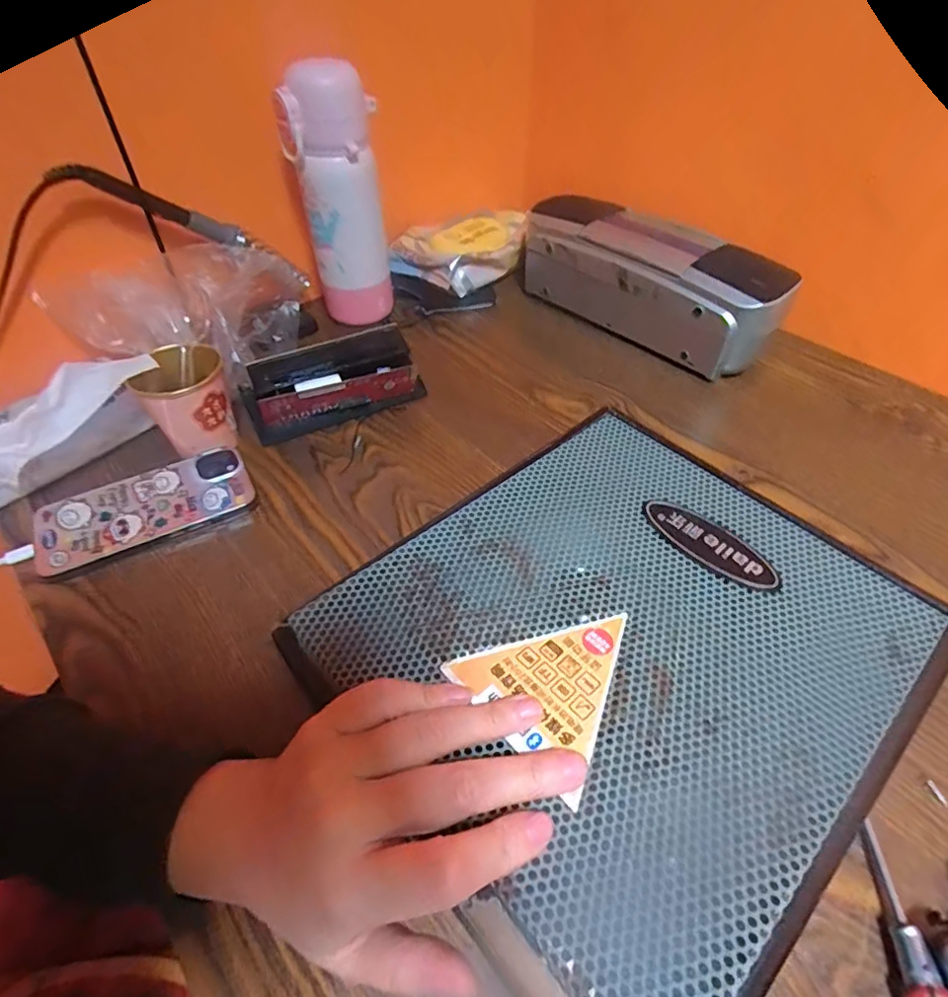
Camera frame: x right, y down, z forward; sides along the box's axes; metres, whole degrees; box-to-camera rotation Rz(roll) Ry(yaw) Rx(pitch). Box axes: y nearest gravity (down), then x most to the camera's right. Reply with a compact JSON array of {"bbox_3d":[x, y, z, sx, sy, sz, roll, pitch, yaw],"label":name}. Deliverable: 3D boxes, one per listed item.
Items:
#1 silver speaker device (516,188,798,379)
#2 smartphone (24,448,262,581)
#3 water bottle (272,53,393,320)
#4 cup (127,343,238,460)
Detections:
[{"bbox_3d":[0.174,-0.224,0.572,0.102,0.099,0.279,-29,53,-25],"label":"silver speaker device"},{"bbox_3d":[-0.243,0.008,0.411,0.147,0.015,0.072,-21,50,-20],"label":"smartphone"},{"bbox_3d":[-0.134,-0.291,0.545,0.084,0.212,0.075,-8,47,-8],"label":"water bottle"},{"bbox_3d":[-0.229,-0.078,0.447,0.063,0.066,0.070,-17,49,-16],"label":"cup"}]

